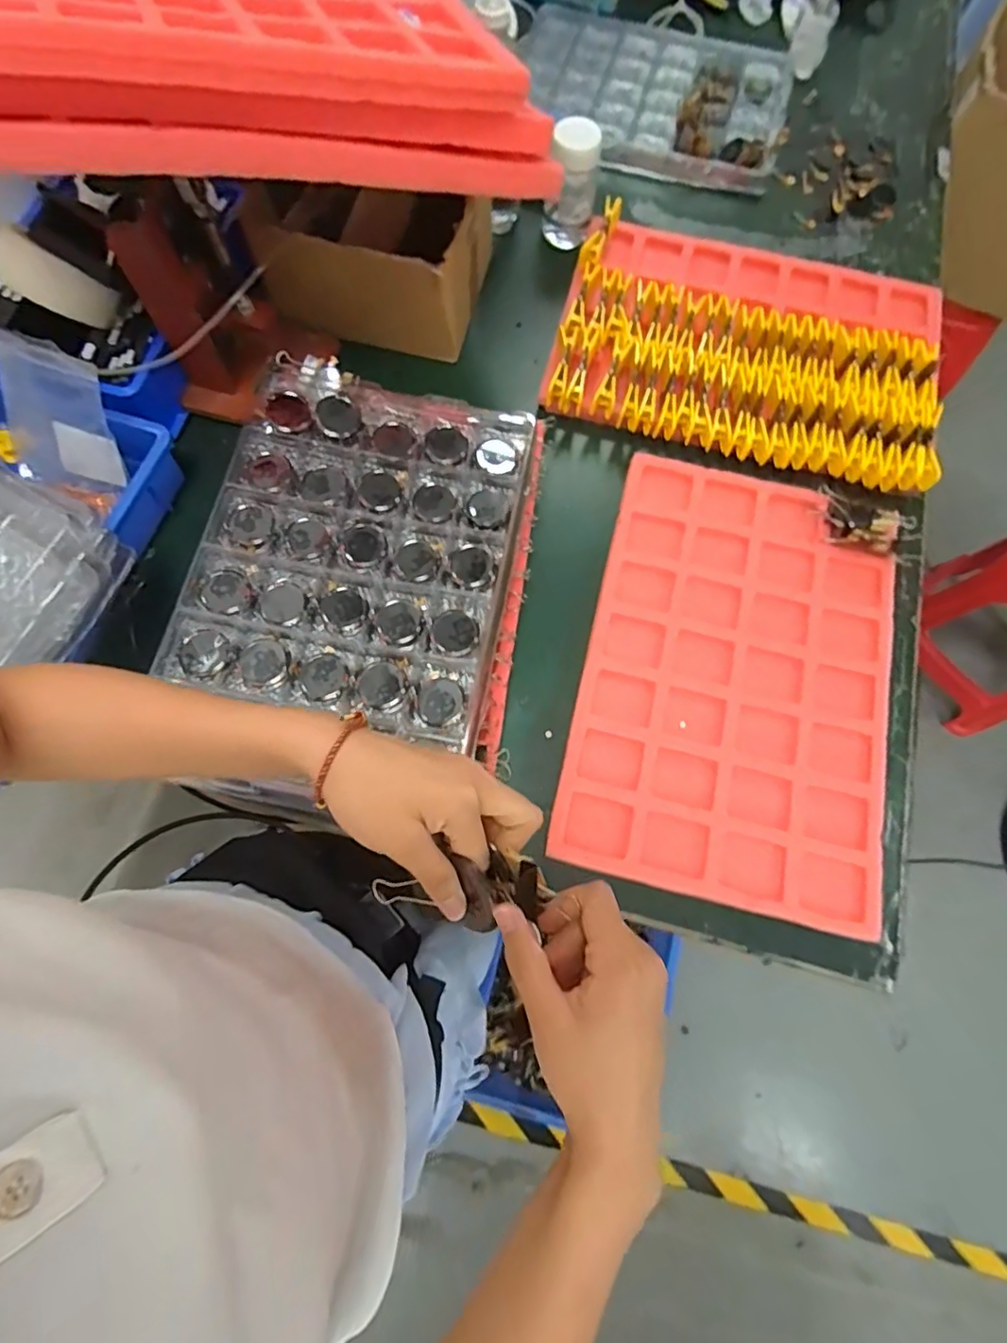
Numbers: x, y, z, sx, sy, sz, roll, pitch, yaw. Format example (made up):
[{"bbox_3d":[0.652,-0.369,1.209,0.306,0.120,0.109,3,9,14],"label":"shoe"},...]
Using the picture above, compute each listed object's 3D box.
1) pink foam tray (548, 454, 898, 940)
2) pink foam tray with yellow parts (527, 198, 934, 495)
[{"bbox_3d":[0.264,0.000,0.653,0.341,0.020,0.492,14,73,3],"label":"pink foam tray"},{"bbox_3d":[0.328,-0.440,0.774,0.493,0.059,0.367,13,73,2],"label":"pink foam tray with yellow parts"}]

